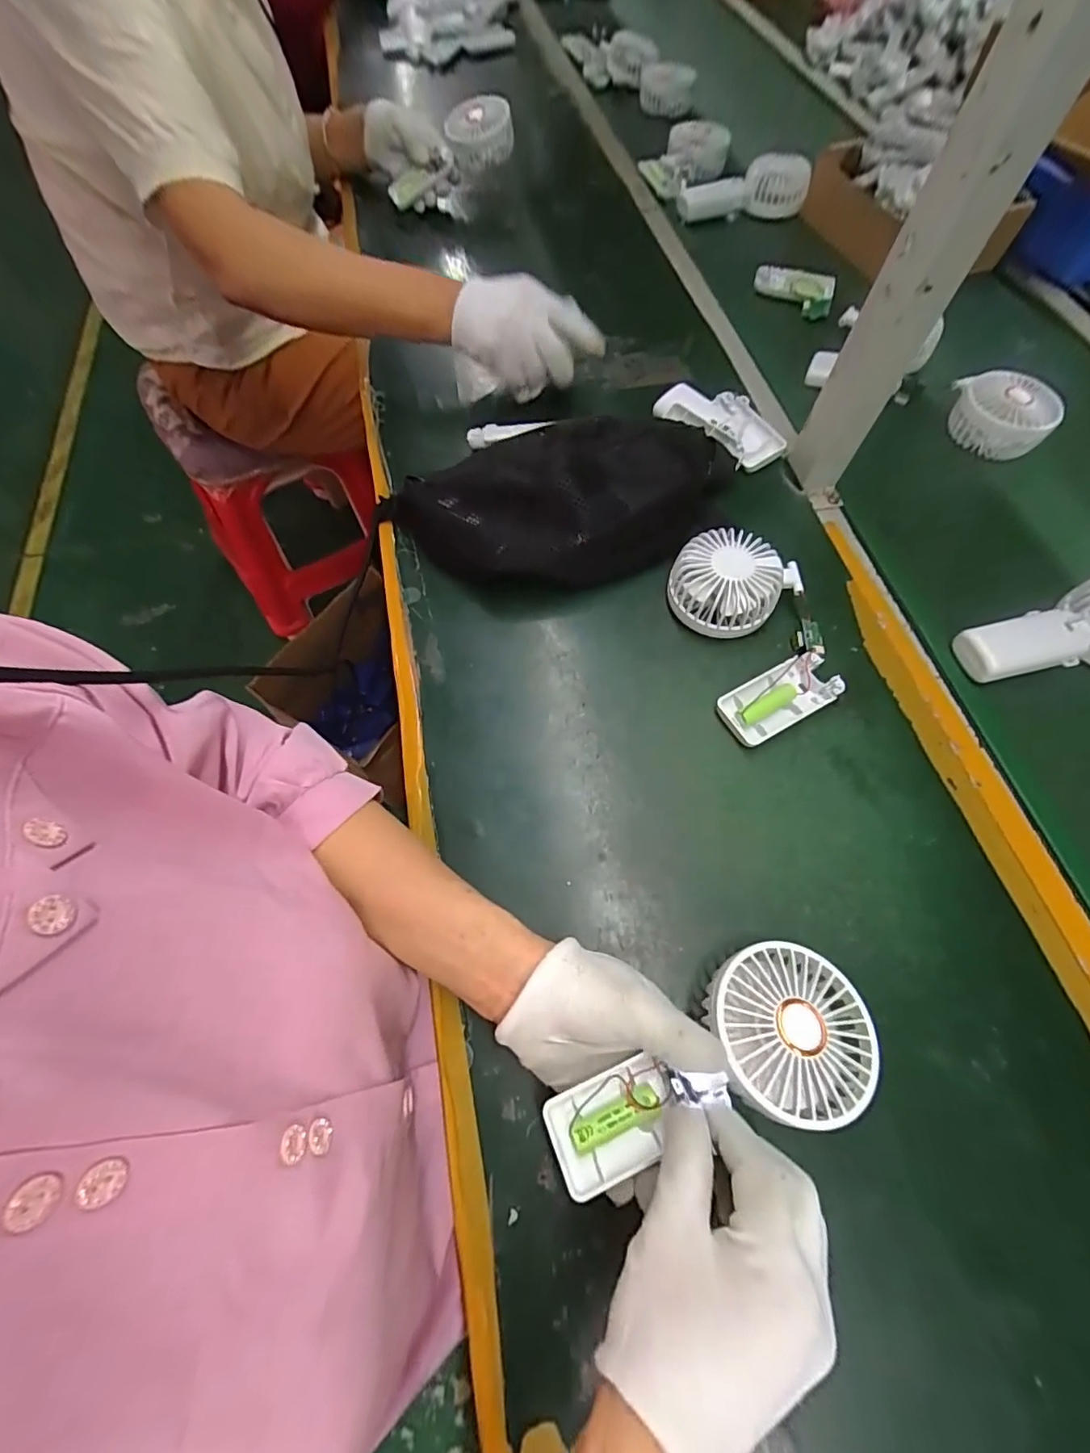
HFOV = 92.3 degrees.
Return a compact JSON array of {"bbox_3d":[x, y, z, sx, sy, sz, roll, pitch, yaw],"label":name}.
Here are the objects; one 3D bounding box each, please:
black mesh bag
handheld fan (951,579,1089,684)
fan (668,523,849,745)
[{"bbox_3d":[0.004,-0.197,0.459,0.295,0.078,0.135,-3,65,0],"label":"black mesh bag"},{"bbox_3d":[0.424,-0.071,0.416,0.165,0.042,0.082,-17,66,-6],"label":"handheld fan"},{"bbox_3d":[0.169,-0.079,0.417,0.102,0.048,0.166,-16,66,-6],"label":"fan"}]

